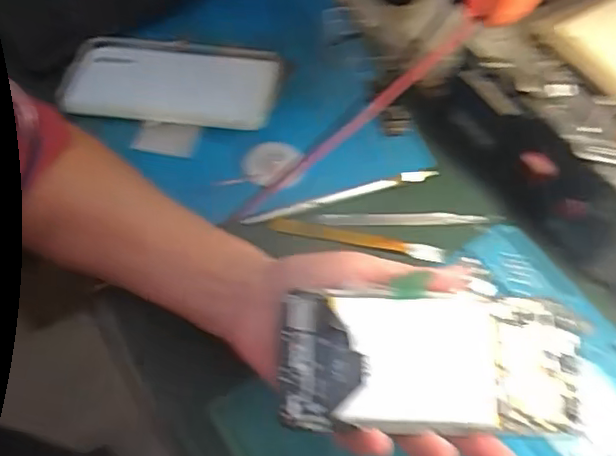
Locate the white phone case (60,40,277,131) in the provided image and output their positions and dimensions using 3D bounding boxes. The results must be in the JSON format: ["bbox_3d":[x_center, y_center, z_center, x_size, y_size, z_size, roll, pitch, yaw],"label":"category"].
[{"bbox_3d":[-0.110,-0.118,0.503,0.165,0.012,0.085,7,57,2],"label":"white phone case"}]

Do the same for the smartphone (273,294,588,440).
[{"bbox_3d":[0.064,0.069,0.322,0.151,0.015,0.066,2,57,-4],"label":"smartphone"}]

